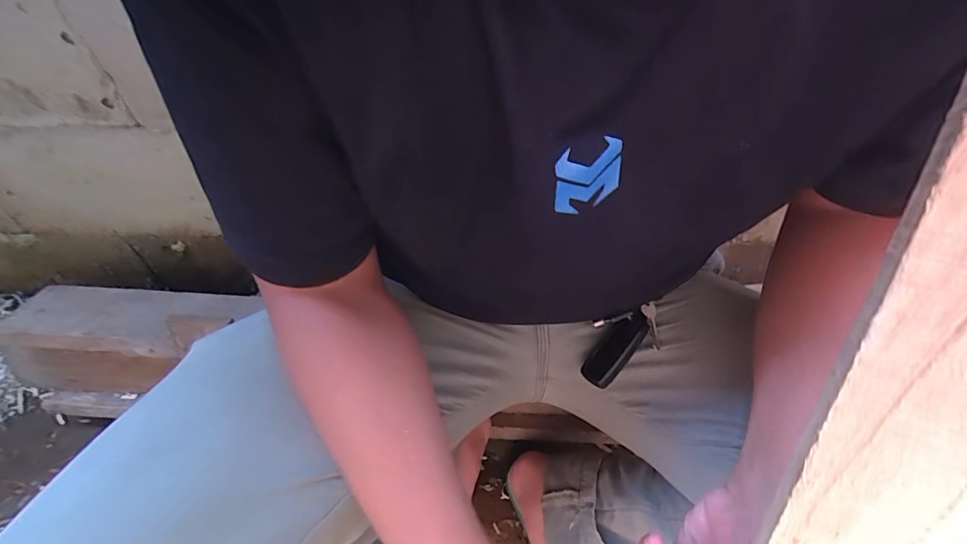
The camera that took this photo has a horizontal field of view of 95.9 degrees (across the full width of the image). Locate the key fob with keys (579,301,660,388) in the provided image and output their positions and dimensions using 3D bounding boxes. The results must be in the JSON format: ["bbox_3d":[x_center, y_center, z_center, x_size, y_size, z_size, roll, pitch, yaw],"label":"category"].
[{"bbox_3d":[0.122,0.060,0.387,0.049,0.021,0.092,38,75,25],"label":"key fob with keys"}]

